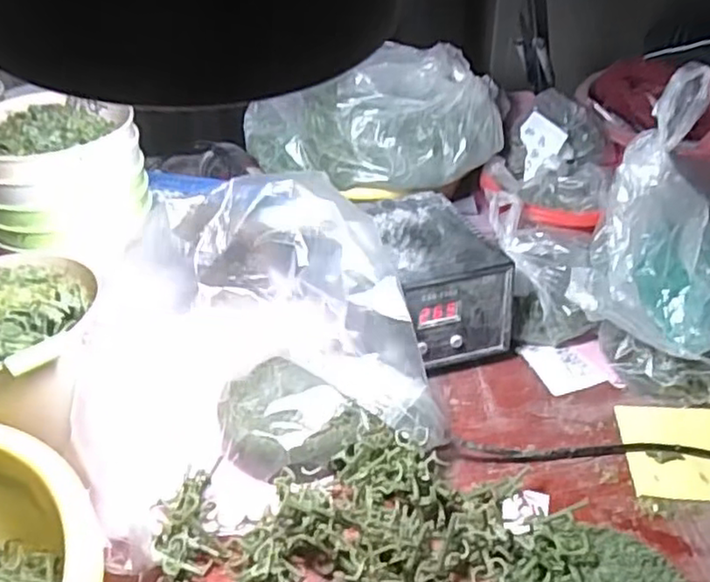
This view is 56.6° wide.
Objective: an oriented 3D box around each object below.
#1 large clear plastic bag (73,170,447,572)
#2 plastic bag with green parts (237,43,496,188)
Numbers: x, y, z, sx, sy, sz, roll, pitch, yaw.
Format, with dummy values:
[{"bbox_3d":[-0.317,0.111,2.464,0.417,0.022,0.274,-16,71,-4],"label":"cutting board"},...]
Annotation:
[{"bbox_3d":[-0.075,0.039,0.437,0.217,0.140,0.197,-15,39,-15],"label":"large clear plastic bag"},{"bbox_3d":[0.020,-0.160,0.595,0.222,0.091,0.132,3,38,7],"label":"plastic bag with green parts"}]

